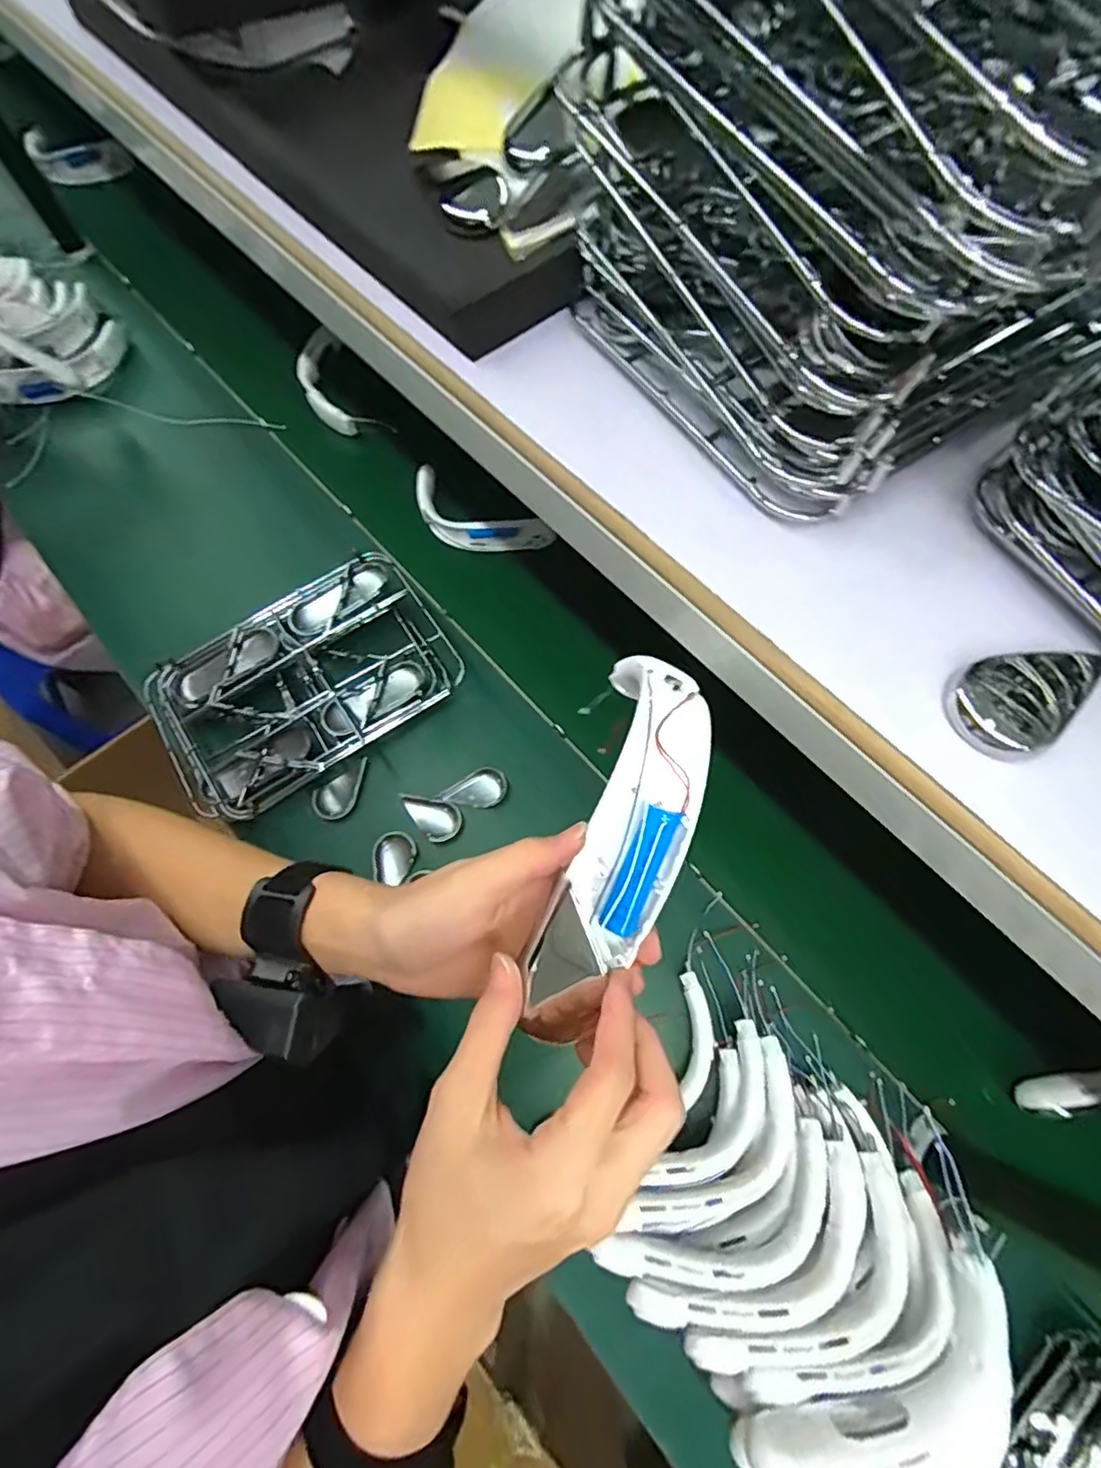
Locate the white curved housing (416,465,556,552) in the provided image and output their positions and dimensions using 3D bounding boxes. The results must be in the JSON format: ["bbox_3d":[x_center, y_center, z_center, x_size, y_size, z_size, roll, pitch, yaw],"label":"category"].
[{"bbox_3d":[-0.105,-0.306,0.858,0.224,0.065,0.081,30,74,12],"label":"white curved housing"}]

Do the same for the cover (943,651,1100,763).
[{"bbox_3d":[0.231,-0.020,0.284,0.072,0.019,0.047,-26,71,-7],"label":"cover"}]

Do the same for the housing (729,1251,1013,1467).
[{"bbox_3d":[0.267,0.523,0.450,0.238,0.055,0.116,-32,72,-9],"label":"housing"}]

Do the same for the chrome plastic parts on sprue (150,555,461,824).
[{"bbox_3d":[-0.305,-0.060,0.743,0.355,0.055,0.226,-30,72,-9],"label":"chrome plastic parts on sprue"}]

